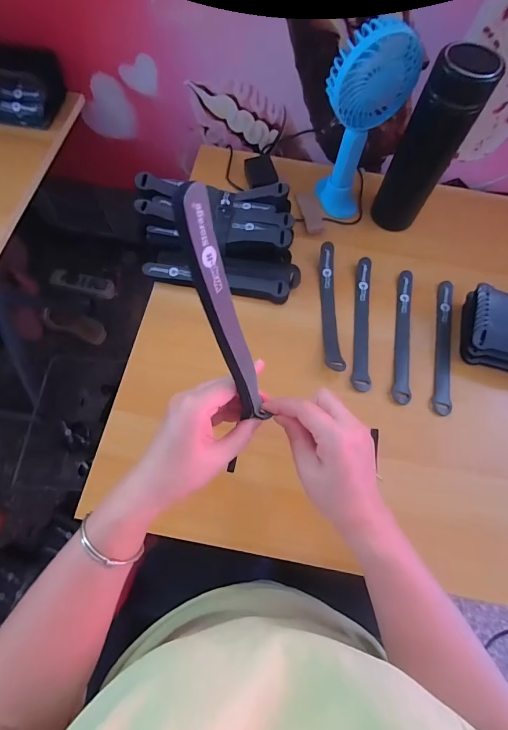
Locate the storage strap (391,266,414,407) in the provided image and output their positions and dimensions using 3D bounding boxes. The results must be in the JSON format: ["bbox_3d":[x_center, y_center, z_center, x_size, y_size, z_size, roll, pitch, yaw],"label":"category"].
[{"bbox_3d":[0.201,-0.044,0.466,0.022,0.009,0.196,11,69,2],"label":"storage strap"}]

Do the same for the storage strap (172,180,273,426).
[{"bbox_3d":[-0.019,-0.027,0.253,0.025,0.192,0.013,-26,41,-12],"label":"storage strap"}]

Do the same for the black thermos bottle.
[{"bbox_3d":[0.227,-0.281,0.462,0.073,0.199,0.067,30,70,9],"label":"black thermos bottle"}]

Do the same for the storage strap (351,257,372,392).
[{"bbox_3d":[0.147,-0.060,0.470,0.022,0.008,0.195,8,69,1],"label":"storage strap"}]

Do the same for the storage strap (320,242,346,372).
[{"bbox_3d":[0.103,-0.081,0.471,0.021,0.019,0.189,2,69,-2],"label":"storage strap"}]

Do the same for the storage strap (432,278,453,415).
[{"bbox_3d":[0.256,-0.028,0.465,0.023,0.010,0.197,15,69,3],"label":"storage strap"}]

